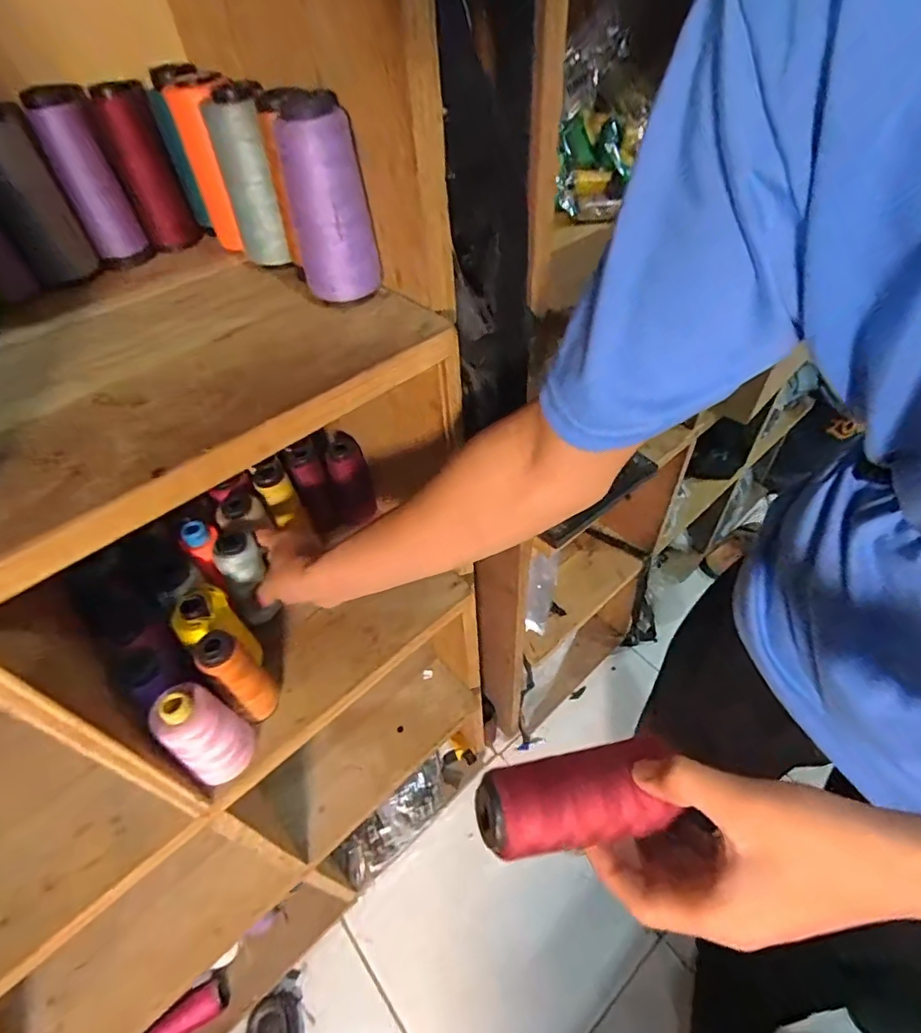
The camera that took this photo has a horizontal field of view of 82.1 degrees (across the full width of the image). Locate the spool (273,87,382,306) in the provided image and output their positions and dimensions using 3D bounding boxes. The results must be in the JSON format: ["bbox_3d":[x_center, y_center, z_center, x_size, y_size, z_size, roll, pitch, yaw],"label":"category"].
[{"bbox_3d":[-0.086,-0.201,0.346,0.049,0.109,0.042,-26,51,-19],"label":"spool"}]

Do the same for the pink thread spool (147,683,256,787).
[{"bbox_3d":[-0.212,0.180,0.439,0.040,0.099,0.052,31,57,28],"label":"pink thread spool"}]

